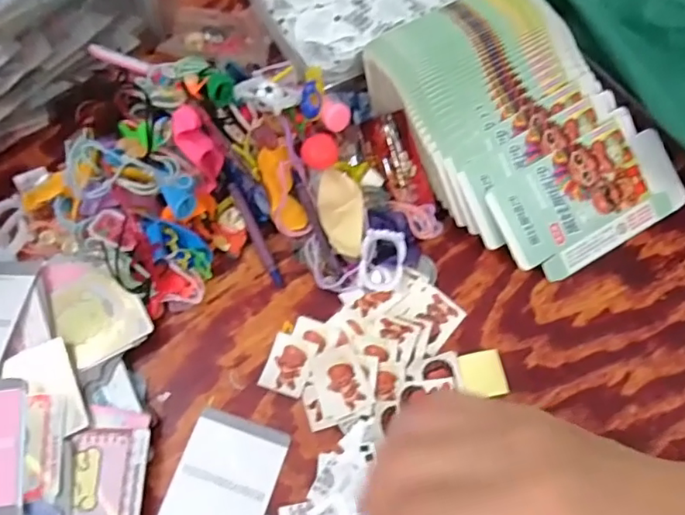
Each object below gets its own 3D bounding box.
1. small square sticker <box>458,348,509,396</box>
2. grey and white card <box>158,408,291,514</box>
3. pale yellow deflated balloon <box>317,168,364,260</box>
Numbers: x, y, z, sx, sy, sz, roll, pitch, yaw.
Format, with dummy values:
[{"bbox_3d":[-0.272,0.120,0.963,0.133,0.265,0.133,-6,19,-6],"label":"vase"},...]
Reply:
[{"bbox_3d":[0.096,0.079,0.385,0.029,0.004,0.030,-7,68,-1],"label":"small square sticker"},{"bbox_3d":[-0.077,0.147,0.359,0.064,0.004,0.088,16,69,8],"label":"grey and white card"},{"bbox_3d":[-0.001,-0.033,0.402,0.030,0.023,0.066,-10,68,-2],"label":"pale yellow deflated balloon"}]

